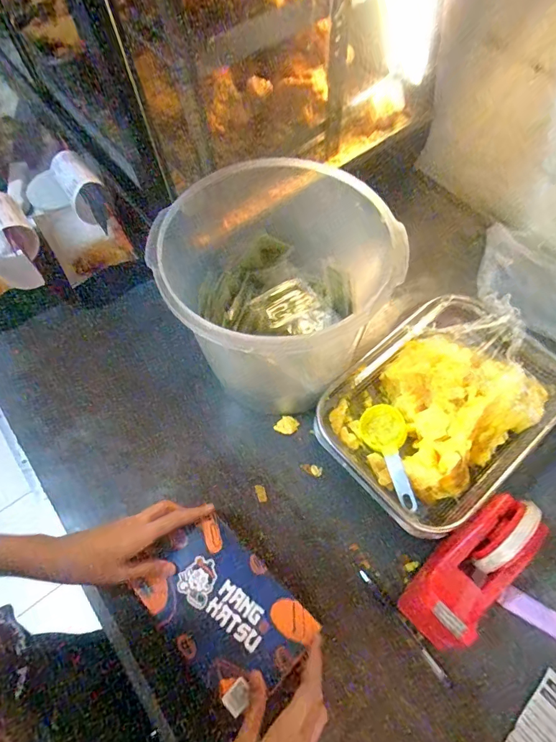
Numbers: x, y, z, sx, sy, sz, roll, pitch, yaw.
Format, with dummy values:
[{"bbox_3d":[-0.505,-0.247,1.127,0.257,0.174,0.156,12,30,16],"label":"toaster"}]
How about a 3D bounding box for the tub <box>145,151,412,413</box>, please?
[{"bbox_3d":[-0.007,-0.102,0.538,0.225,0.216,0.218,0,62,1],"label":"tub"}]

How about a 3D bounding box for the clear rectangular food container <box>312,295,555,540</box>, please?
[{"bbox_3d":[0.204,0.041,0.545,0.289,0.054,0.215,-39,68,-17],"label":"clear rectangular food container"}]

